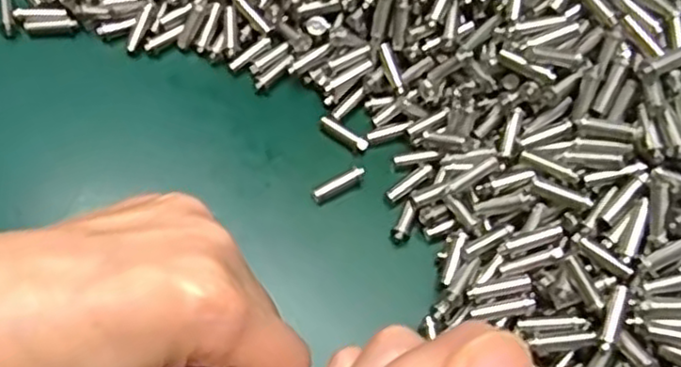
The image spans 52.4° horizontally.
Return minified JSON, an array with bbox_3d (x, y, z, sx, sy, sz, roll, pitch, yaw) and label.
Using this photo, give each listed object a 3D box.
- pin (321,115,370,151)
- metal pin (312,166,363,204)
[{"bbox_3d":[0.001,-0.020,0.270,0.021,0.005,0.006,37,69,13],"label":"pin"},{"bbox_3d":[-0.001,0.000,0.261,0.021,0.006,0.005,-30,70,-15],"label":"metal pin"}]

